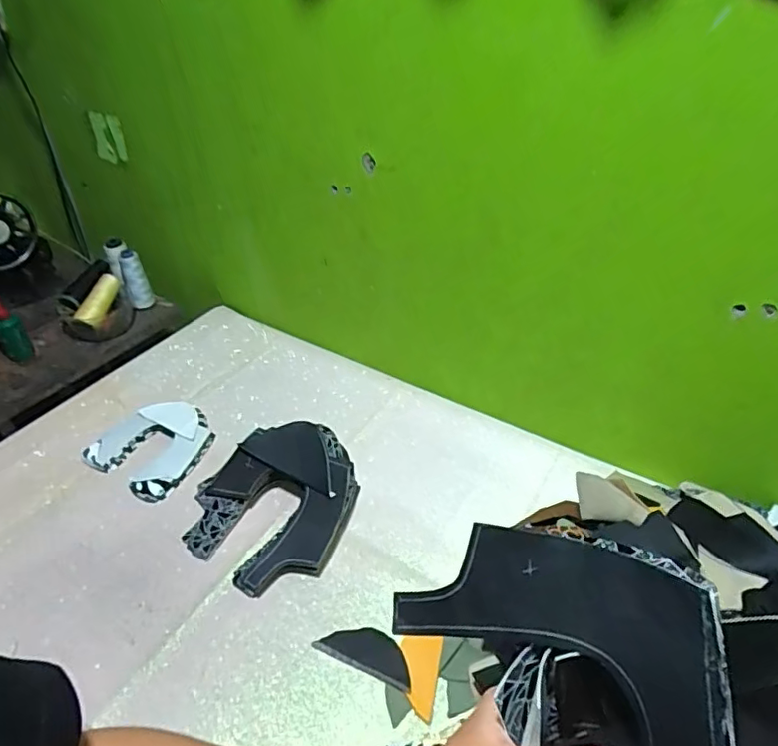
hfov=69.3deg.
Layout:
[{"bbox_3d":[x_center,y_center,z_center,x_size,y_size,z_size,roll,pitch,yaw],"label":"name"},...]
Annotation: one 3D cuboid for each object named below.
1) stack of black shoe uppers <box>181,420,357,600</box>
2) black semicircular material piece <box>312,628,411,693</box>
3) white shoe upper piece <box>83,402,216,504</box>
[{"bbox_3d":[-0.137,0.160,0.698,0.210,0.066,0.192,-24,44,-26],"label":"stack of black shoe uppers"},{"bbox_3d":[-0.022,0.285,0.578,0.103,0.006,0.042,15,41,19],"label":"black semicircular material piece"},{"bbox_3d":[-0.329,0.099,0.801,0.149,0.023,0.146,22,44,25],"label":"white shoe upper piece"}]

